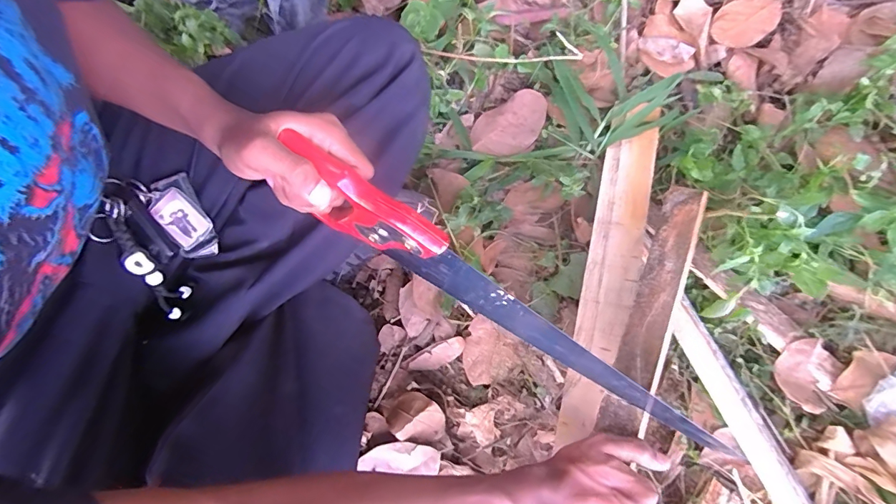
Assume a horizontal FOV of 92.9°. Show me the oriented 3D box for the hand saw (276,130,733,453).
[{"bbox_3d":[0.049,0.052,0.359,0.416,0.082,0.023,35,72,-11],"label":"hand saw"}]

